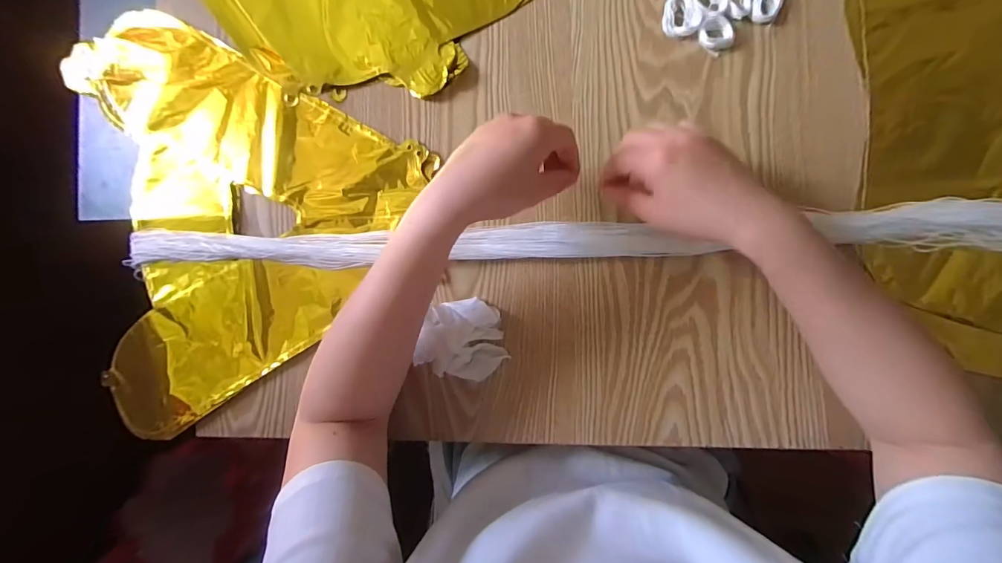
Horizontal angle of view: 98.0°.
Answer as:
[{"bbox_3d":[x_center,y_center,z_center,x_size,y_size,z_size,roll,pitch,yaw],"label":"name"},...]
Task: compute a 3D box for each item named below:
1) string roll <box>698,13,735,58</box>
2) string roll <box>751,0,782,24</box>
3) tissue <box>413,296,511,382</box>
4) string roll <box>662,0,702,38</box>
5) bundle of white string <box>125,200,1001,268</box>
[{"bbox_3d":[0.184,-0.212,0.373,0.027,0.007,0.030,-39,86,3],"label":"string roll"},{"bbox_3d":[0.224,-0.234,0.369,0.023,0.009,0.029,20,91,5],"label":"string roll"},{"bbox_3d":[-0.038,0.054,0.391,0.079,0.015,0.071,-11,88,4],"label":"tissue"},{"bbox_3d":[0.155,-0.229,0.373,0.030,0.008,0.037,4,89,5],"label":"string roll"},{"bbox_3d":[0.059,-0.038,0.380,0.817,0.020,0.041,-1,89,5],"label":"bundle of white string"}]

